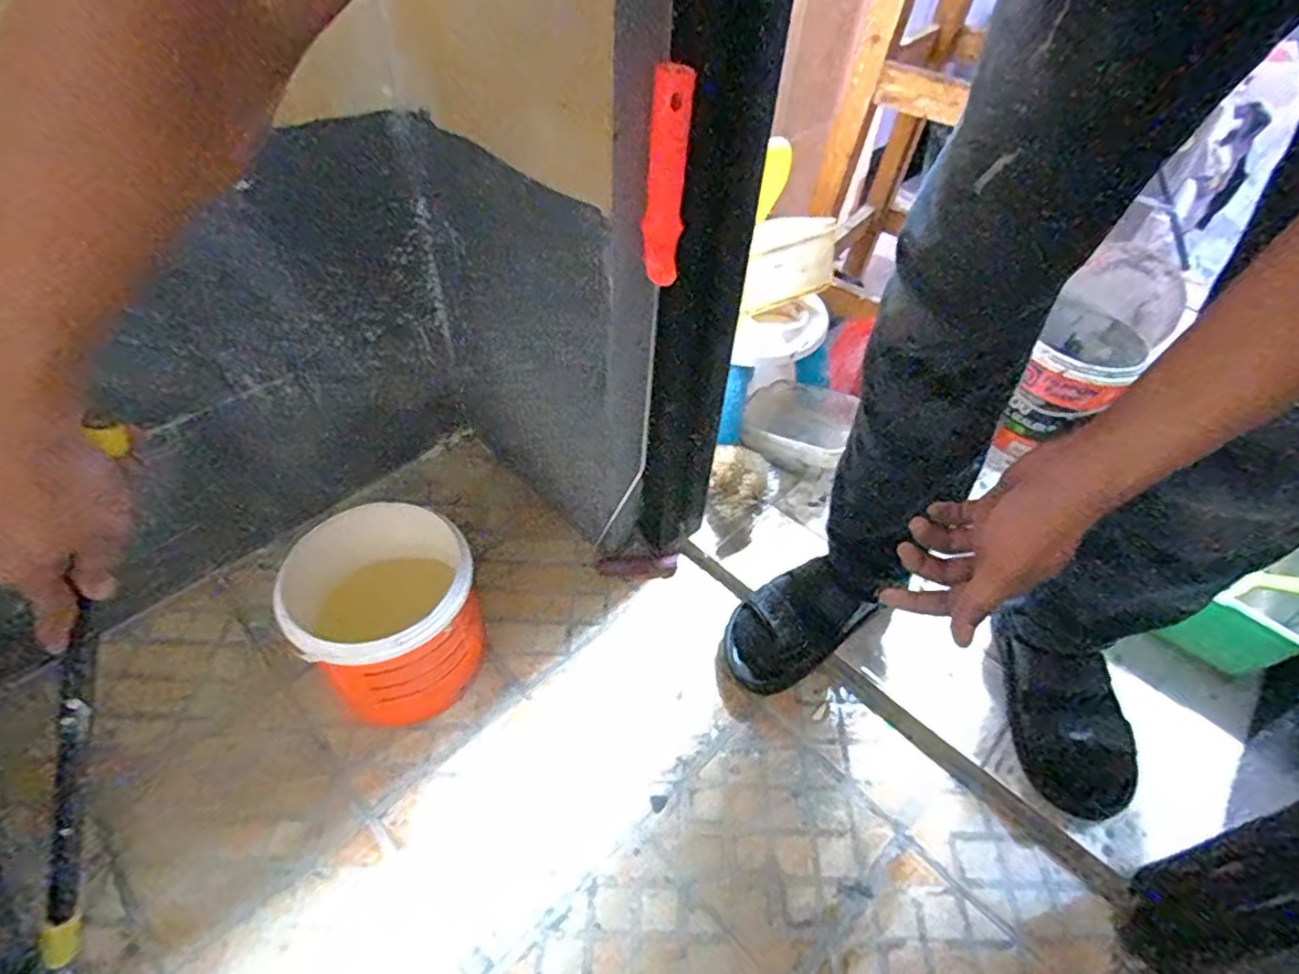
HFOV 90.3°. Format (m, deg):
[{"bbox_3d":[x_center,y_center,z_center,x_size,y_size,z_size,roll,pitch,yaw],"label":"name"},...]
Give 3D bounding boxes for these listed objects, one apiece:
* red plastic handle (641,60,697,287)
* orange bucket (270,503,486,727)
[{"bbox_3d":[0.013,-0.243,0.518,0.032,0.158,0.021,2,48,-3],"label":"red plastic handle"},{"bbox_3d":[-0.283,0.149,0.723,0.178,0.202,0.167,2,48,-2],"label":"orange bucket"}]

